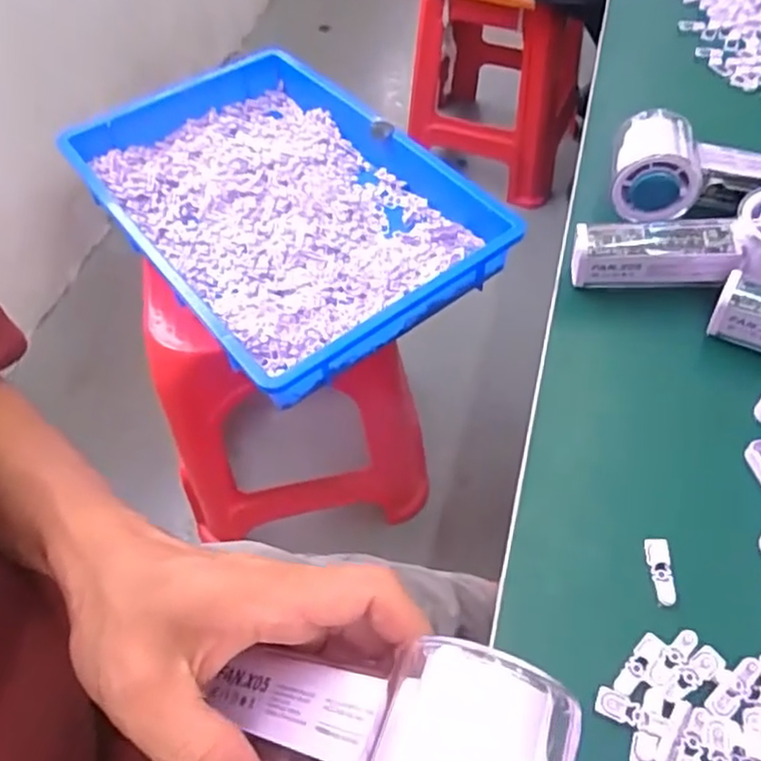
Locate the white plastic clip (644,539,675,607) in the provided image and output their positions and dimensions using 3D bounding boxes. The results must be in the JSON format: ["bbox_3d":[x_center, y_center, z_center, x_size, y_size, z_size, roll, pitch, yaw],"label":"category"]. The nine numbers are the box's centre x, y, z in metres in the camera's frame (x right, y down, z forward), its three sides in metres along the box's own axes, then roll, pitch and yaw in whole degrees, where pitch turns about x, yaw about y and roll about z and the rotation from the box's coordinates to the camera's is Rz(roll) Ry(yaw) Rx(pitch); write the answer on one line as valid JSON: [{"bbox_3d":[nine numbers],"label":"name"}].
[{"bbox_3d":[0.144,0.098,0.340,0.011,0.004,0.034,2,55,6],"label":"white plastic clip"}]

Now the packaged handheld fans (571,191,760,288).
[{"bbox_3d":[0.204,-0.088,0.428,0.158,0.043,0.055,-5,54,17],"label":"packaged handheld fans"}]

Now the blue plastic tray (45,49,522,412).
[{"bbox_3d":[-0.140,-0.238,0.874,0.369,0.067,0.549,-35,60,-19],"label":"blue plastic tray"}]

